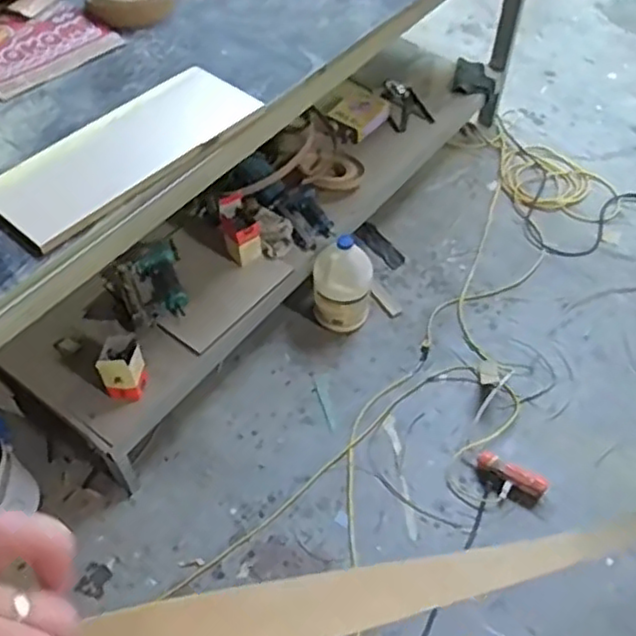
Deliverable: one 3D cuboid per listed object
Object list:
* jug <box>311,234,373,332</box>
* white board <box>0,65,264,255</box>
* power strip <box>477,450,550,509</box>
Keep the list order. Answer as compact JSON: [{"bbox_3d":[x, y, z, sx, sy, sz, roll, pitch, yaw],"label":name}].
[{"bbox_3d":[0.063,-0.078,1.812,0.158,0.269,0.143,2,53,3],"label":"jug"},{"bbox_3d":[-0.340,-0.301,1.204,0.199,0.025,0.484,37,62,22],"label":"white board"},{"bbox_3d":[0.456,0.383,1.613,0.170,0.056,0.079,22,56,17],"label":"power strip"}]

